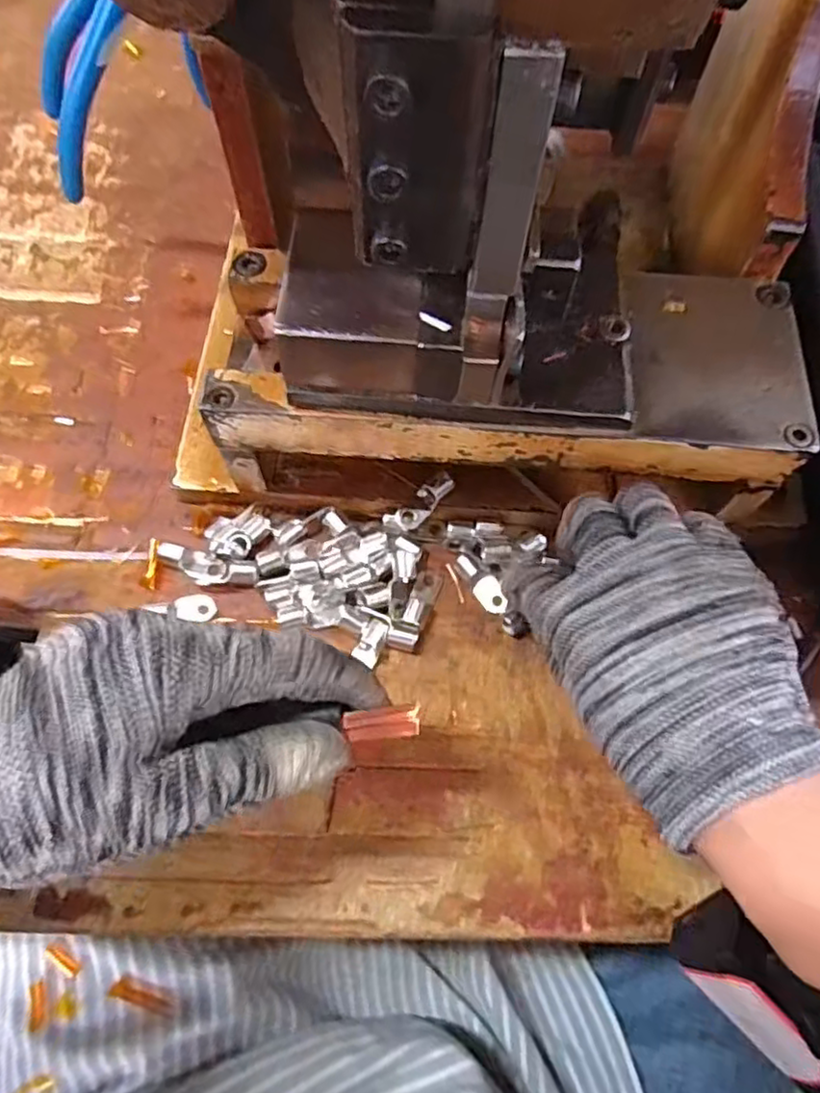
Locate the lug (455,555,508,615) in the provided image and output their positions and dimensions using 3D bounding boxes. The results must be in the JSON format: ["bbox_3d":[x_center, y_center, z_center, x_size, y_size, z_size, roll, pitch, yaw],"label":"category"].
[{"bbox_3d":[0.034,0.017,0.317,0.013,0.010,0.031,-37,72,-16],"label":"lug"}]

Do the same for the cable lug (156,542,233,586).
[{"bbox_3d":[-0.102,0.008,0.320,0.037,0.009,0.015,18,67,6],"label":"cable lug"}]

